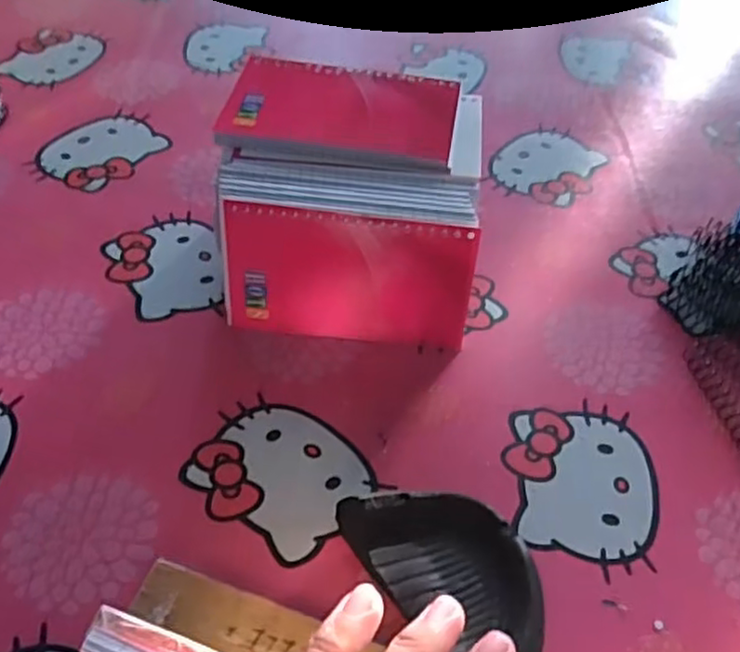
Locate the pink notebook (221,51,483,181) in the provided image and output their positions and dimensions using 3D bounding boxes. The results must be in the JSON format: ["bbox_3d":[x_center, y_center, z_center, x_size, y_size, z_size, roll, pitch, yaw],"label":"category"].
[{"bbox_3d":[-0.009,-0.122,0.400,0.144,0.008,0.090,6,51,2],"label":"pink notebook"}]

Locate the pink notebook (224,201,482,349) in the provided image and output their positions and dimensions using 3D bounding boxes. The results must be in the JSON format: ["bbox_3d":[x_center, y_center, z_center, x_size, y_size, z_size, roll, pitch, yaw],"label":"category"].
[{"bbox_3d":[-0.012,-0.024,0.372,0.130,0.077,0.006,7,38,3],"label":"pink notebook"}]

